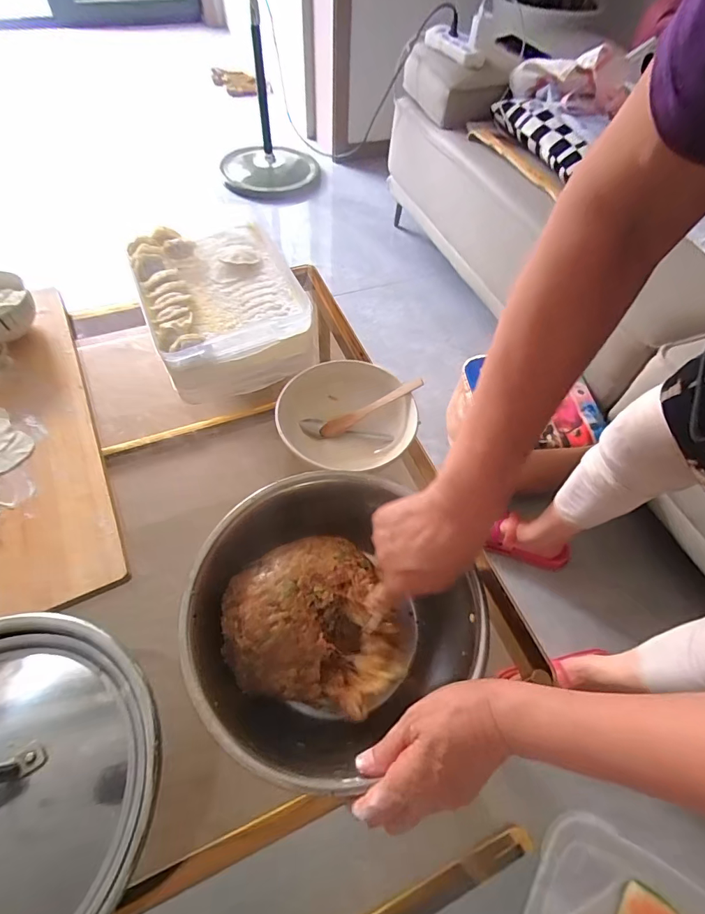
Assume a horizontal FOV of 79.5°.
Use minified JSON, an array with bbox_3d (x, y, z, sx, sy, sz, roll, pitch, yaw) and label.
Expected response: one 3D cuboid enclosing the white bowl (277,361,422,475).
[{"bbox_3d":[-0.012,-0.054,0.589,0.176,0.069,0.143,-4,59,-6],"label":"white bowl"}]

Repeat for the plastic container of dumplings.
[{"bbox_3d":[-0.202,-0.246,0.672,0.228,0.095,0.318,-20,62,-15],"label":"plastic container of dumplings"}]

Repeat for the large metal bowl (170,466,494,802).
[{"bbox_3d":[-0.021,0.156,0.432,0.269,0.100,0.257,2,59,-3],"label":"large metal bowl"}]

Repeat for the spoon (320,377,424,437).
[{"bbox_3d":[0.025,-0.068,0.583,0.155,0.011,0.024,-27,62,10],"label":"spoon"}]

